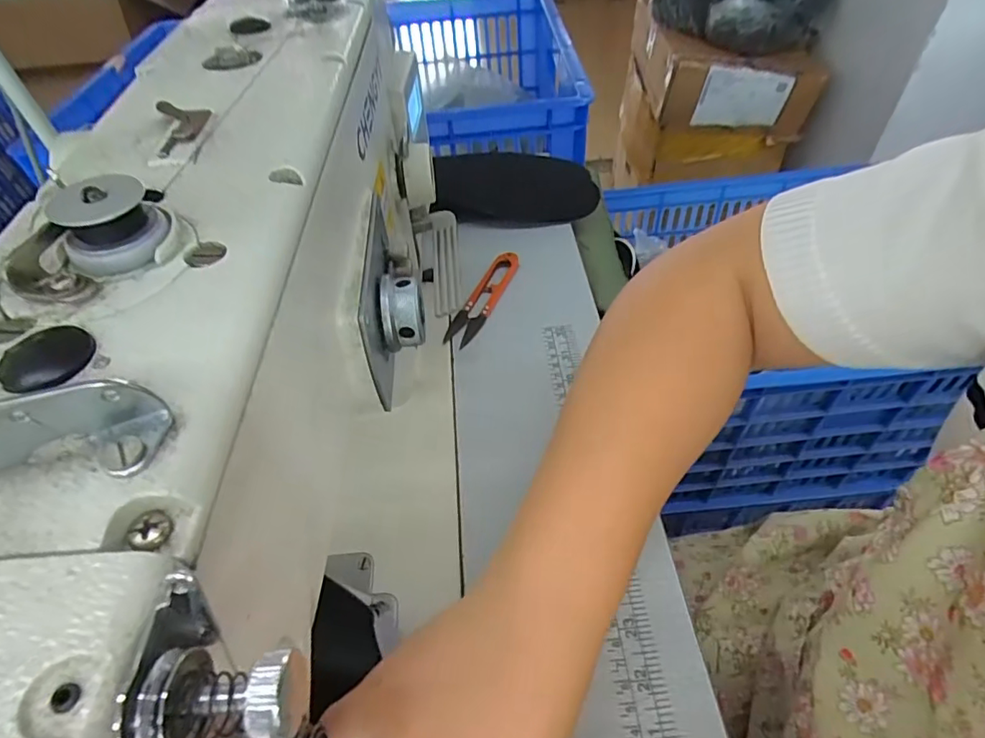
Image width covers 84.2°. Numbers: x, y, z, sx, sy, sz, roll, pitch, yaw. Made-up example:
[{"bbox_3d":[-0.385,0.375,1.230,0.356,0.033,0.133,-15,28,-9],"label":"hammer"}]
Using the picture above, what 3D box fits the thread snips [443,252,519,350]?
[{"bbox_3d":[-0.008,-0.066,0.485,0.028,0.013,0.113,17,51,16],"label":"thread snips"}]

